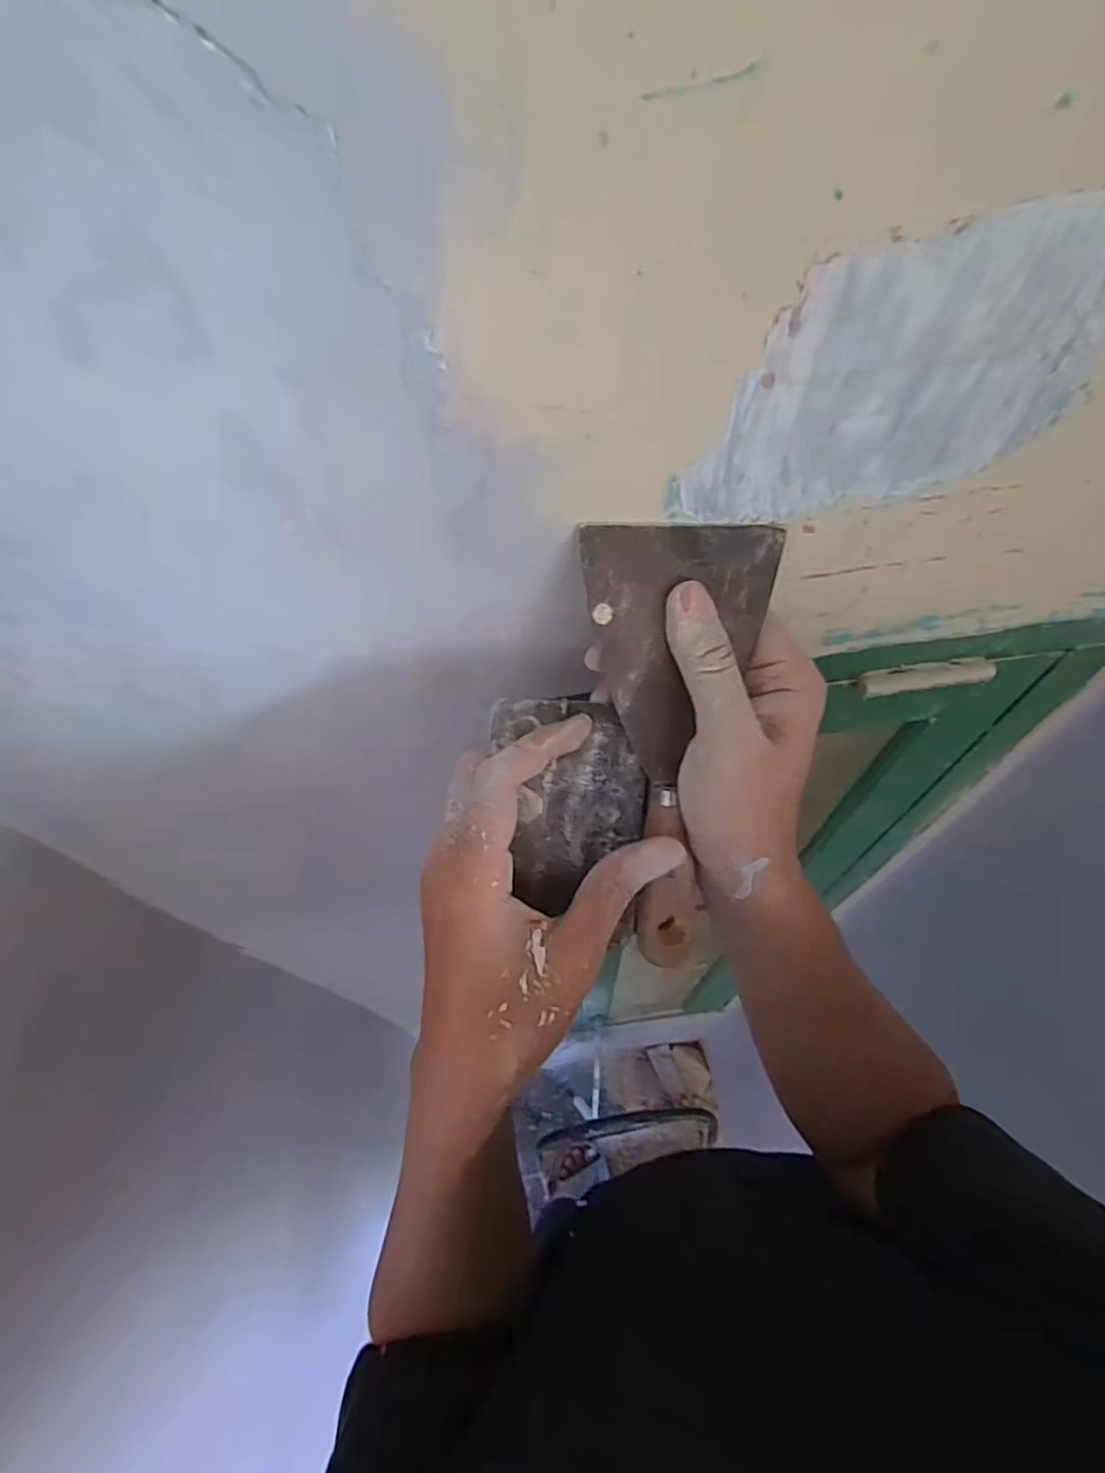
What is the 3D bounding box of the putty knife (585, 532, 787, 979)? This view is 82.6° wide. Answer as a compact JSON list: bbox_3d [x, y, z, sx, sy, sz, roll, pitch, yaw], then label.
[{"bbox_3d":[0.053,0.010,0.274,0.077,0.023,0.193,1,103,4],"label":"putty knife"}]

